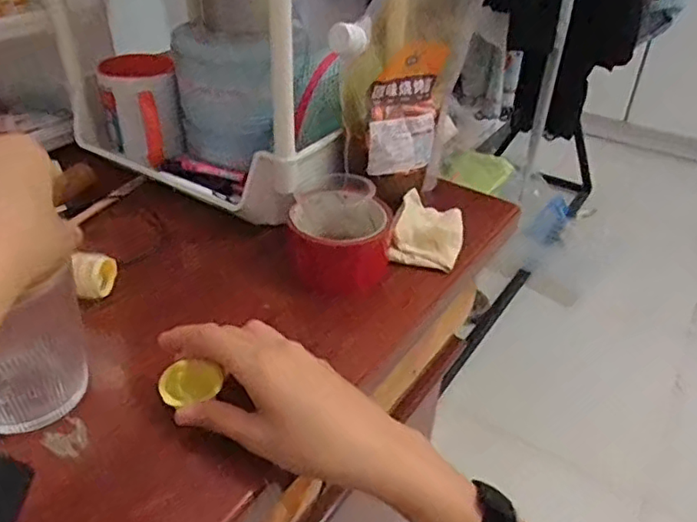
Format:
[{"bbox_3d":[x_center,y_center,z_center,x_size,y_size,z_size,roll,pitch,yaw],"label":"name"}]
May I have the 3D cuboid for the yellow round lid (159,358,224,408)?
[{"bbox_3d":[-0.097,0.078,0.382,0.039,0.012,0.037,2,35,-1],"label":"yellow round lid"}]

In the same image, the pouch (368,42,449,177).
[{"bbox_3d":[0.052,-0.136,0.552,0.083,0.109,0.015,-18,25,-29],"label":"pouch"}]

